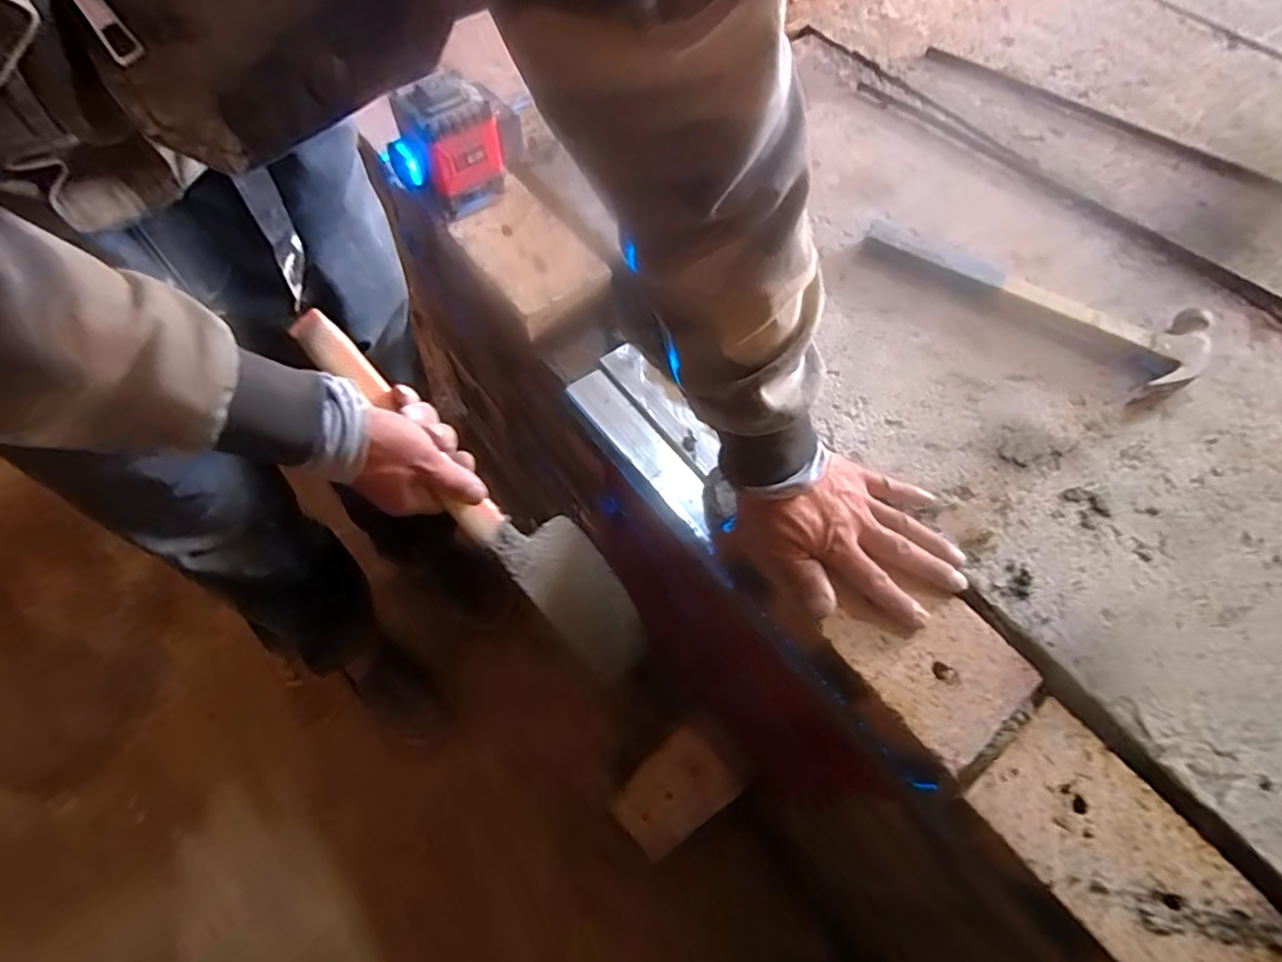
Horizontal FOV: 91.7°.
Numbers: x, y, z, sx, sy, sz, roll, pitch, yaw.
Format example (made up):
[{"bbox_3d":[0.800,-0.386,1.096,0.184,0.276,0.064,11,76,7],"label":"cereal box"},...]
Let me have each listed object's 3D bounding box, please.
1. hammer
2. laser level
[{"bbox_3d":[0.392,-0.200,0.627,0.321,0.027,0.100,35,66,15],"label":"hammer"},{"bbox_3d":[-0.194,-0.345,0.641,0.132,0.112,0.077,-33,68,-19],"label":"laser level"}]

